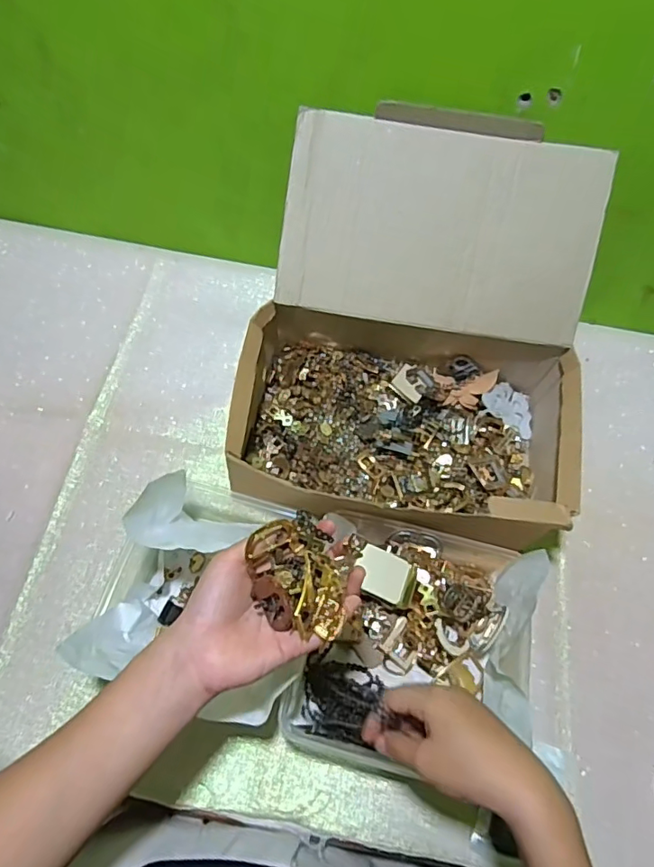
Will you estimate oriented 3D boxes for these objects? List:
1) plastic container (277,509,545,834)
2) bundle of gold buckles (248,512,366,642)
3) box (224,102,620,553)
[{"bbox_3d":[0.079,0.187,0.483,0.206,0.073,0.210,16,63,5],"label":"plastic container"},{"bbox_3d":[-0.019,0.092,0.365,0.068,0.023,0.071,19,63,6],"label":"bundle of gold buckles"},{"bbox_3d":[0.094,-0.093,0.548,0.330,0.221,0.351,12,62,3],"label":"box"}]

